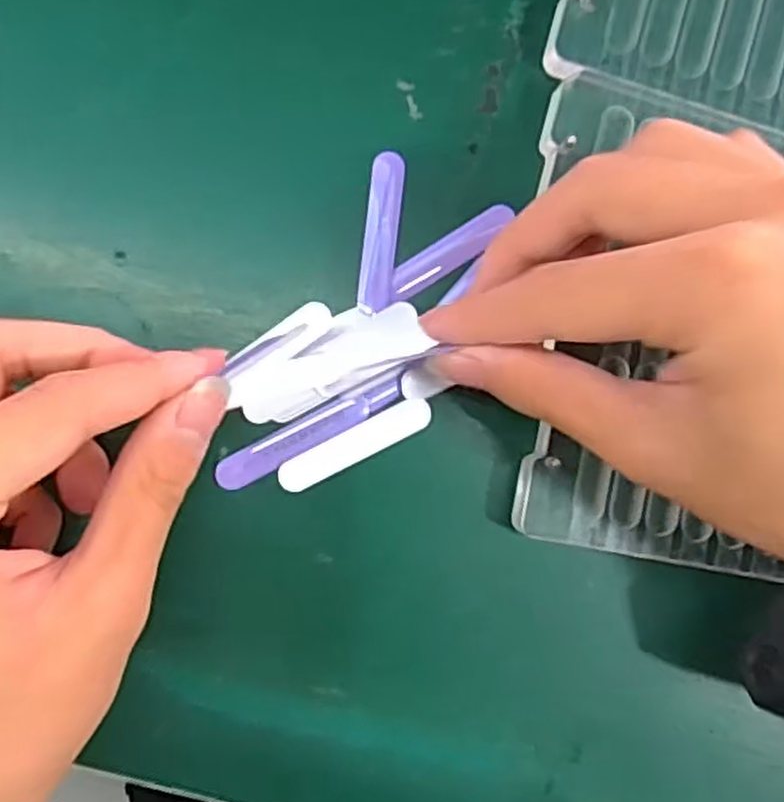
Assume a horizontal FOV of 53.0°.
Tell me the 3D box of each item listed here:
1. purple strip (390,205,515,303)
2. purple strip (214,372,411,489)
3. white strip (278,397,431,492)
[{"bbox_3d":[0.018,-0.047,0.246,0.045,0.007,0.011,-36,93,-1],"label":"purple strip"},{"bbox_3d":[-0.024,0.009,0.242,0.064,0.004,0.009,-29,93,-2],"label":"purple strip"},{"bbox_3d":[-0.011,0.014,0.245,0.050,0.004,0.011,-27,93,-4],"label":"white strip"}]

